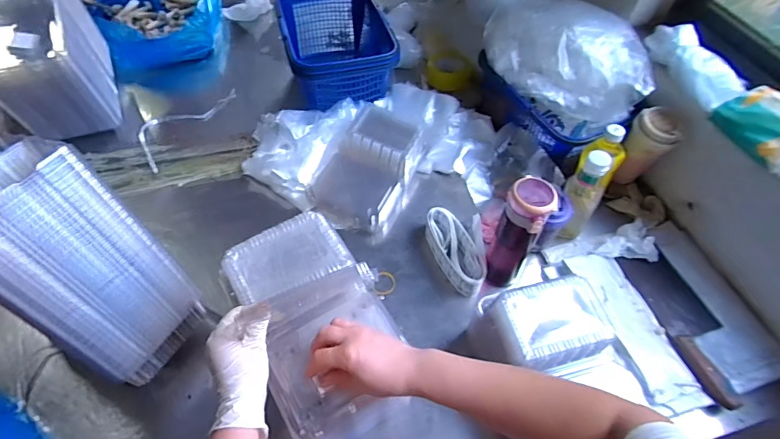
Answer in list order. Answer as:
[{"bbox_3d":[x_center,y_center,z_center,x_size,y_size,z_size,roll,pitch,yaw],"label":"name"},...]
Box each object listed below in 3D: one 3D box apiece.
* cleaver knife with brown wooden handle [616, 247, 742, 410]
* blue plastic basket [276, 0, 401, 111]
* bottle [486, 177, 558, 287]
[{"bbox_3d":[0.525,0.180,0.782,0.113,0.030,0.276,-10,54,-11],"label":"cleaver knife with brown wooden handle"},{"bbox_3d":[-0.130,-0.393,1.077,0.234,0.174,0.309,-11,55,-11],"label":"blue plastic basket"},{"bbox_3d":[0.211,0.031,0.760,0.068,0.226,0.067,24,55,14],"label":"bottle"}]

